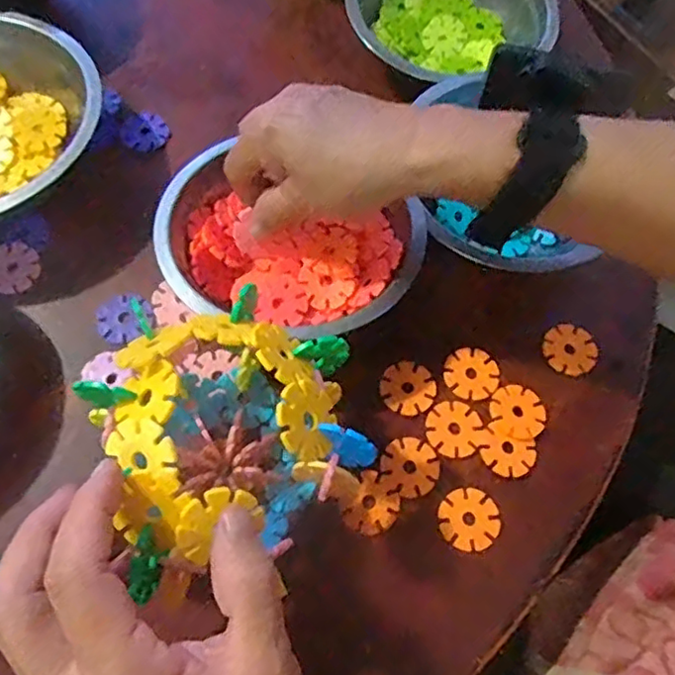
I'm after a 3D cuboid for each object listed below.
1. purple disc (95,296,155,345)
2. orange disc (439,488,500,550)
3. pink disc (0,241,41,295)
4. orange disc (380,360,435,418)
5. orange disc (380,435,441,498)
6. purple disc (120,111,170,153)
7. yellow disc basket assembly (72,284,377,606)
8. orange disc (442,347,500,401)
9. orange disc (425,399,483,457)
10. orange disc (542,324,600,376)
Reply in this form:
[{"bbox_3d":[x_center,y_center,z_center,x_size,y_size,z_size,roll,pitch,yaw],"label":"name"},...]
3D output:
[{"bbox_3d":[-0.124,-0.012,0.362,0.030,0.004,0.030,1,66,-3],"label":"purple disc"},{"bbox_3d":[0.070,0.095,0.327,0.030,0.004,0.030,1,66,-3],"label":"orange disc"},{"bbox_3d":[-0.193,-0.041,0.370,0.030,0.005,0.032,1,66,-3],"label":"pink disc"},{"bbox_3d":[0.040,0.029,0.356,0.031,0.004,0.030,1,66,-3],"label":"orange disc"},{"bbox_3d":[0.040,0.070,0.337,0.031,0.004,0.031,1,66,-3],"label":"orange disc"},{"bbox_3d":[-0.130,-0.138,0.419,0.031,0.008,0.028,-35,73,-17],"label":"purple disc"},{"bbox_3d":[-0.045,0.044,0.283,0.109,0.100,0.084,-28,71,-15],"label":"yellow disc basket assembly"},{"bbox_3d":[0.078,0.021,0.362,0.031,0.004,0.031,1,66,-3],"label":"orange disc"},{"bbox_3d":[0.066,0.050,0.348,0.031,0.004,0.031,1,66,-3],"label":"orange disc"},{"bbox_3d":[0.139,0.007,0.372,0.031,0.004,0.031,1,66,-3],"label":"orange disc"}]

